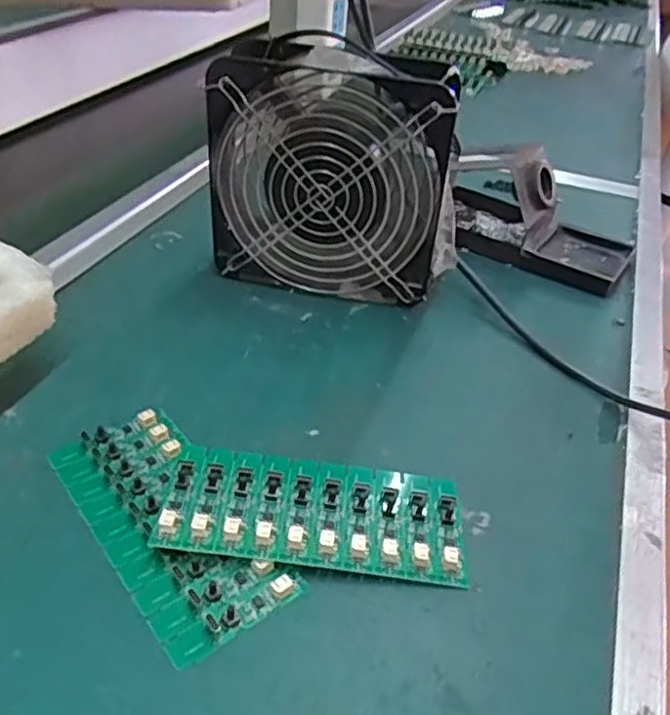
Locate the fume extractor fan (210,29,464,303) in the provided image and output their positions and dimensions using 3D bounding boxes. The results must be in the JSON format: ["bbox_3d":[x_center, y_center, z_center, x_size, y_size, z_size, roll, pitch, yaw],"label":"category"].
[{"bbox_3d":[0.000,-0.119,0.457,0.158,0.154,0.058,9,37,5],"label":"fume extractor fan"}]

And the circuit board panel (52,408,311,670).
[{"bbox_3d":[-0.077,0.071,0.318,0.062,0.009,0.135,-22,45,-32],"label":"circuit board panel"}]

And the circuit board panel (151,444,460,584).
[{"bbox_3d":[-0.009,0.071,0.323,0.136,0.014,0.061,6,37,0],"label":"circuit board panel"}]

